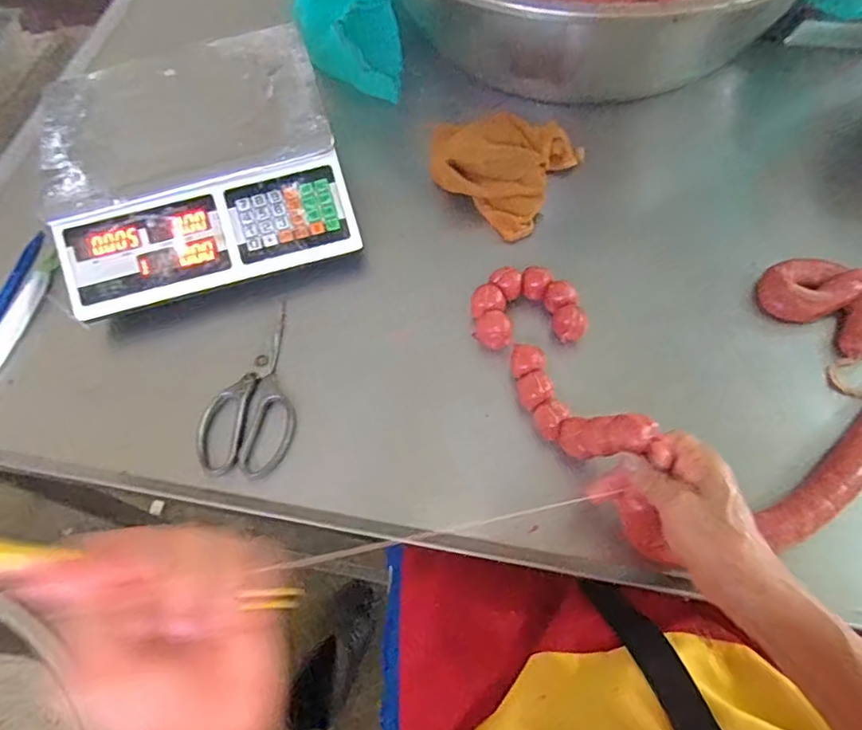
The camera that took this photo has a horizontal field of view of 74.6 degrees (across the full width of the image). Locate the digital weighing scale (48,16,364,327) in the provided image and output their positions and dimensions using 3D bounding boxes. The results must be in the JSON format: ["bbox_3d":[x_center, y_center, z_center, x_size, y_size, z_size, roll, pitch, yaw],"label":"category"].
[{"bbox_3d":[-0.275,-0.242,0.665,0.315,0.085,0.312,-16,63,-4],"label":"digital weighing scale"}]

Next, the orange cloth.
[{"bbox_3d":[0.094,-0.266,0.698,0.182,0.051,0.187,-41,67,-16],"label":"orange cloth"}]

